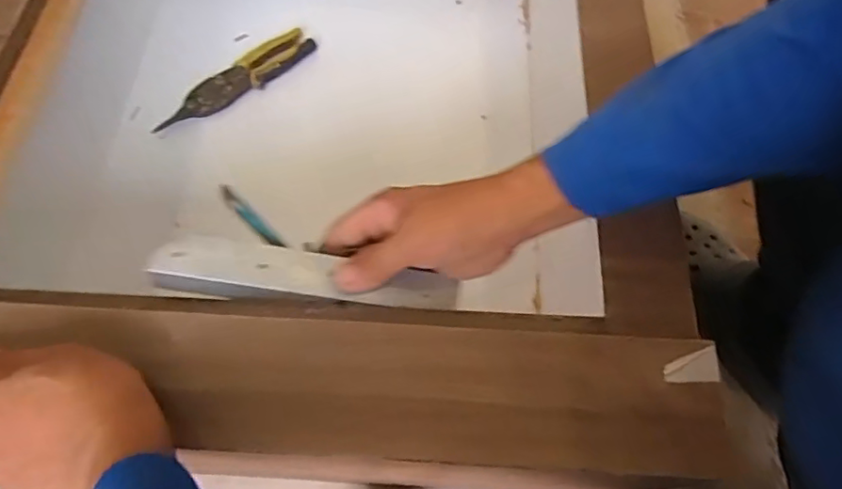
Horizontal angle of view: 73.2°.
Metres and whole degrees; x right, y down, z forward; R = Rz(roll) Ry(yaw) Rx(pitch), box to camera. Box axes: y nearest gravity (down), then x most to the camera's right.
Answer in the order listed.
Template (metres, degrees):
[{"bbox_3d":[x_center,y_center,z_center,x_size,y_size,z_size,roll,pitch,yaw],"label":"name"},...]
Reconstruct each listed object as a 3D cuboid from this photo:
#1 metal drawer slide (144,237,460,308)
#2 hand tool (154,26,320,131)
[{"bbox_3d":[-0.077,0.025,0.400,0.204,0.025,0.037,7,63,-14],"label":"metal drawer slide"},{"bbox_3d":[-0.239,-0.214,0.743,0.227,0.012,0.047,-40,93,-15],"label":"hand tool"}]

